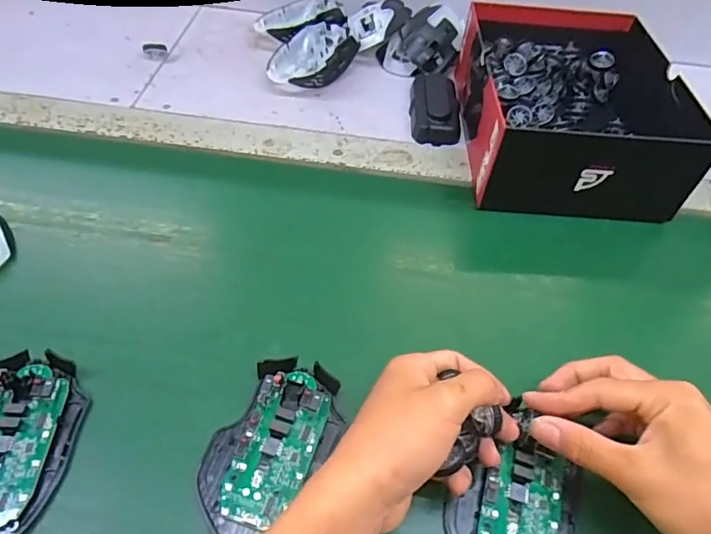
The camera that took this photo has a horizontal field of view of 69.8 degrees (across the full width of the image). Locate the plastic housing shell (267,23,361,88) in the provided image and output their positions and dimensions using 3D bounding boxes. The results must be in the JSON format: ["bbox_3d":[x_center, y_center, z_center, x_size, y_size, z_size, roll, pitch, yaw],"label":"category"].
[{"bbox_3d":[-0.050,-0.241,0.592,0.078,0.039,0.112,36,57,22],"label":"plastic housing shell"}]

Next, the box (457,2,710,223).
[{"bbox_3d":[0.212,-0.169,0.523,0.185,0.084,0.241,3,51,-2],"label":"box"}]

